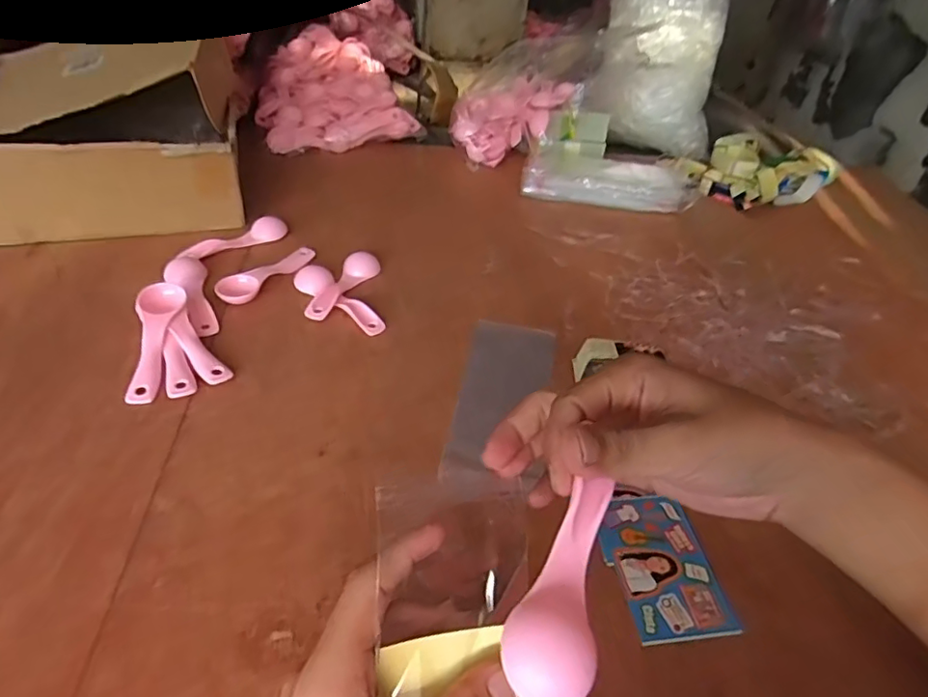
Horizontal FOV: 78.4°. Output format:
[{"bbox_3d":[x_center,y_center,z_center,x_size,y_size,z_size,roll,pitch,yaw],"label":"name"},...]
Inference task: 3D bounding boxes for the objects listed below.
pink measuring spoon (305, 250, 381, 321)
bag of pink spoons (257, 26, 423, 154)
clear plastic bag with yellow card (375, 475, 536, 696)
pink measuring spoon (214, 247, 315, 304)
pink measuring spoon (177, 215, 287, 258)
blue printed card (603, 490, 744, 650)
[{"bbox_3d":[-0.111,-0.060,0.529,0.032,0.011,0.108,15,39,11],"label":"pink measuring spoon"},{"bbox_3d":[-0.200,-0.391,0.865,0.215,0.095,0.306,-6,40,-15],"label":"bag of pink spoons"},{"bbox_3d":[-0.002,0.141,0.232,0.074,0.018,0.170,4,79,-26],"label":"clear plastic bag with yellow card"},{"bbox_3d":[-0.179,-0.072,0.529,0.026,0.014,0.109,24,42,22],"label":"pink measuring spoon"},{"bbox_3d":[-0.232,-0.111,0.578,0.108,0.011,0.033,-27,48,-34],"label":"pink measuring spoon"},{"bbox_3d":[0.121,0.130,0.346,0.059,0.006,0.088,-2,39,-9],"label":"blue printed card"}]

